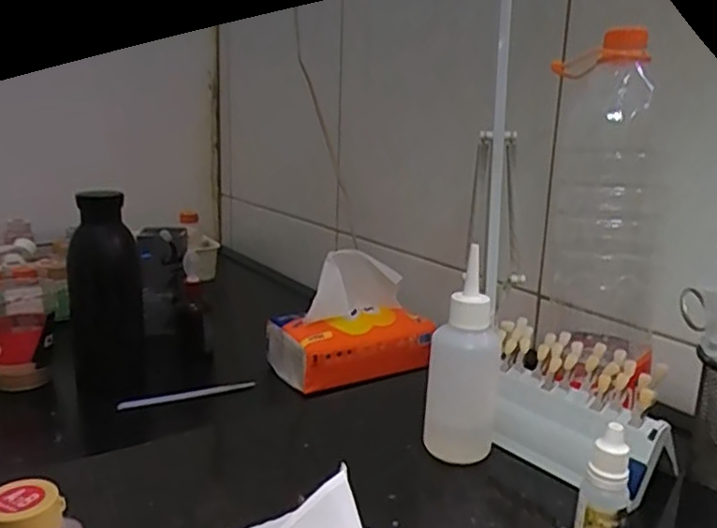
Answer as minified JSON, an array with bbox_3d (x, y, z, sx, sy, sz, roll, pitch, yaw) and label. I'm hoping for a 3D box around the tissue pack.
[{"bbox_3d":[-0.003,0.060,0.750,0.173,0.130,0.081,-6,16,-29],"label":"tissue pack"}]

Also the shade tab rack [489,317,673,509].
[{"bbox_3d":[0.145,0.099,0.445,0.129,0.078,0.062,13,16,40],"label":"shade tab rack"}]

